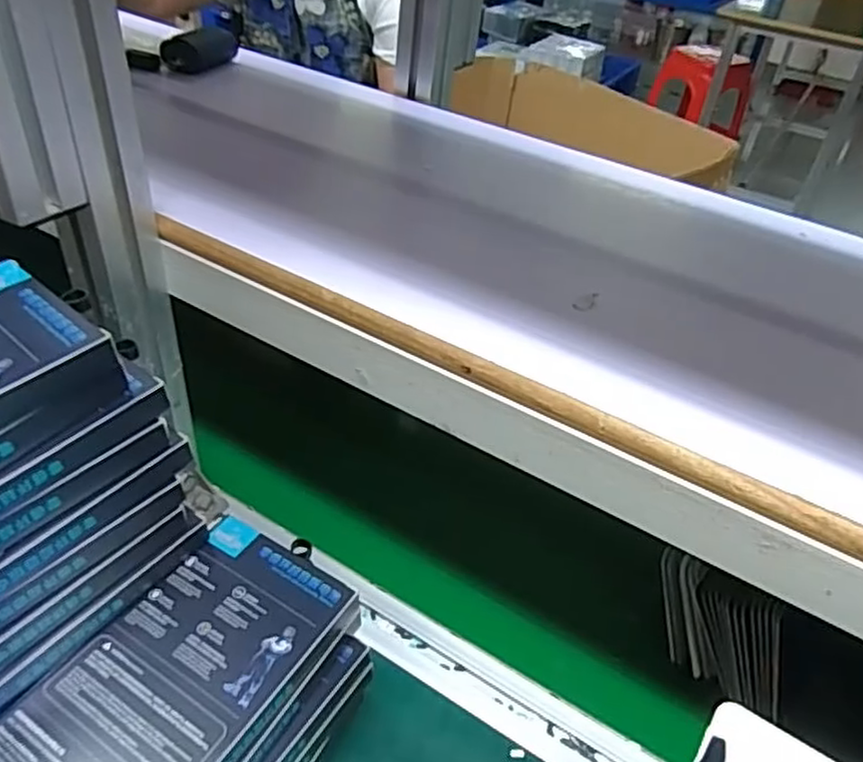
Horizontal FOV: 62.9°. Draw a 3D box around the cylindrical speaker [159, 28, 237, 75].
[{"bbox_3d":[-0.212,-0.308,0.644,0.041,0.033,0.063,20,40,15],"label":"cylindrical speaker"}]

